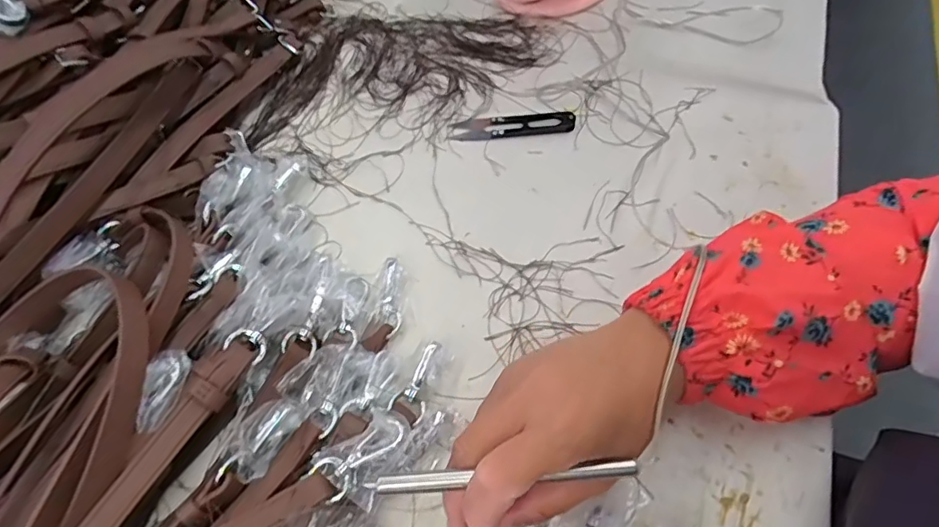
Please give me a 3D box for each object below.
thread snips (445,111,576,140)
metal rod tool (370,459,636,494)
[{"bbox_3d":[0.036,-0.115,0.454,0.101,0.009,0.026,-3,59,-1],"label":"thread snips"},{"bbox_3d":[0.017,0.101,0.258,0.126,0.005,0.007,0,60,-6],"label":"metal rod tool"}]

